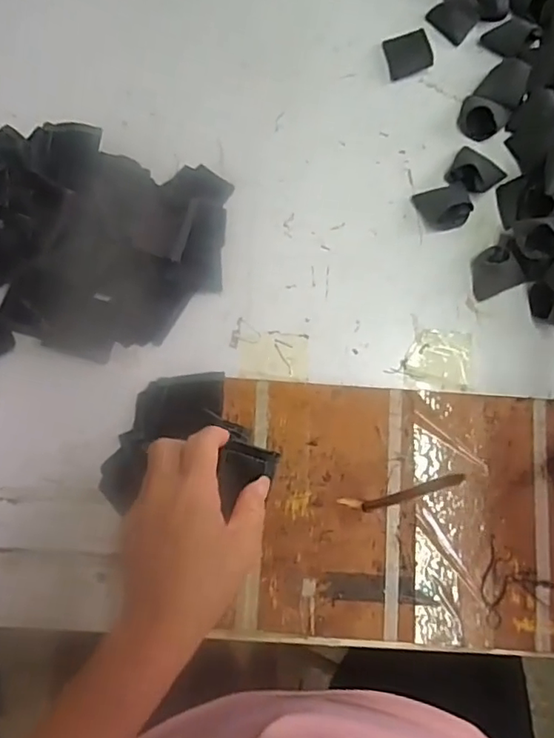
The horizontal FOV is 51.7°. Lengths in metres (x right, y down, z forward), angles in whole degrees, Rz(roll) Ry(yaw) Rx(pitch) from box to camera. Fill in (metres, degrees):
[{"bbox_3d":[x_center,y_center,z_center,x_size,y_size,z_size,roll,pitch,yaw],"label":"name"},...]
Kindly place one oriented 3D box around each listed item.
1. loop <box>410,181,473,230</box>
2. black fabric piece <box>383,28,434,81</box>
[{"bbox_3d":[0.140,-0.135,0.474,0.041,0.015,0.037,-17,76,-5],"label":"loop"},{"bbox_3d":[0.116,-0.283,0.509,0.035,0.021,0.037,-13,76,-4],"label":"black fabric piece"}]

